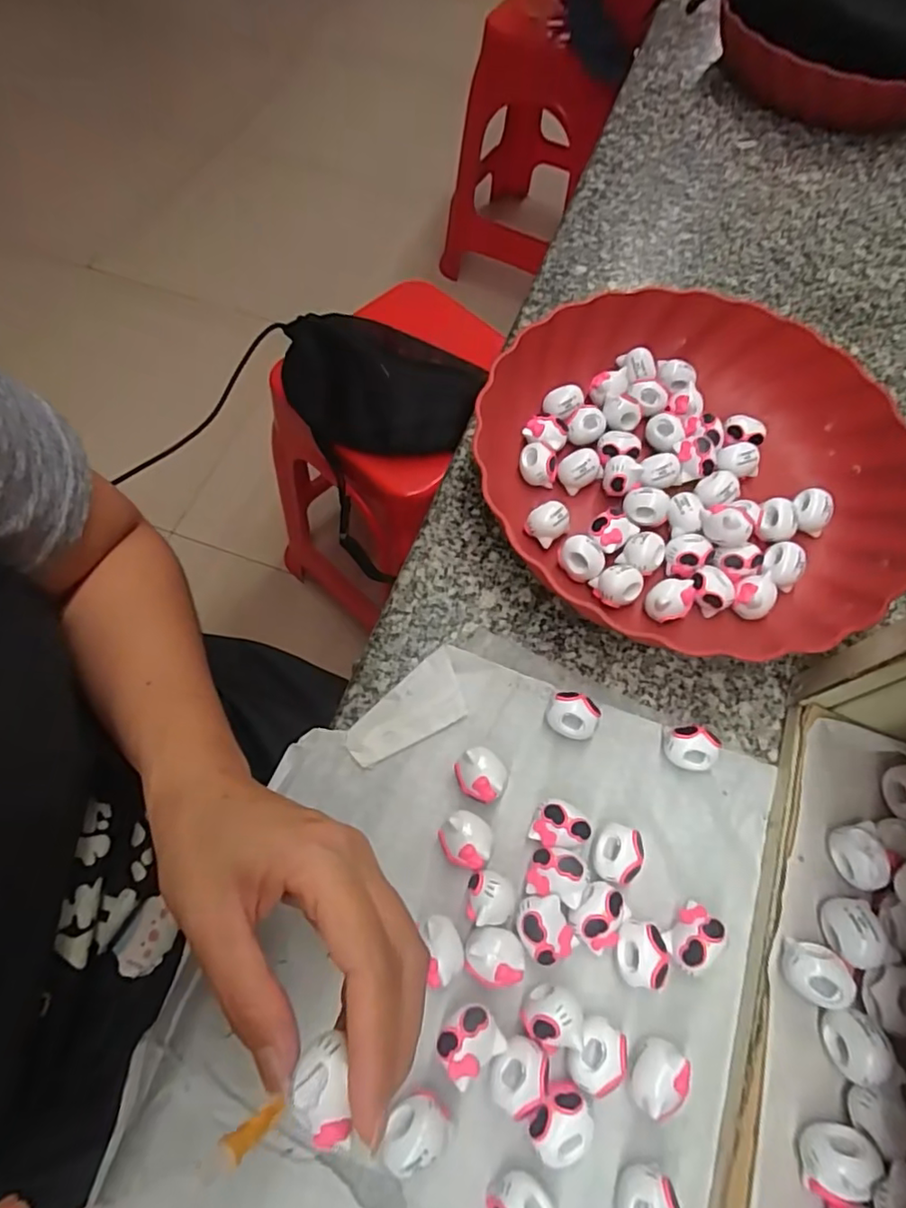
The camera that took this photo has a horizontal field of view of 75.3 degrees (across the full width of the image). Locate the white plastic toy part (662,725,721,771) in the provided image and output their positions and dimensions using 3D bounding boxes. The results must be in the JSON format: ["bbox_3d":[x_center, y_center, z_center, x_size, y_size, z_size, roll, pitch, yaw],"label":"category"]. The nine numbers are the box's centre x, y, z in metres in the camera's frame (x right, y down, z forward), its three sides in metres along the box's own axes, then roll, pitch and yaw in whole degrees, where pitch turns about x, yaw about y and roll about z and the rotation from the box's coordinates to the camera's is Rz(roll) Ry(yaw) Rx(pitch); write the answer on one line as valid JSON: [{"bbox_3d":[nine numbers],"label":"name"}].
[{"bbox_3d":[0.116,0.071,0.288,0.023,0.021,0.018,7,65,1],"label":"white plastic toy part"}]

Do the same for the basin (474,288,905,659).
[{"bbox_3d":[0.138,-0.081,0.347,0.238,0.051,0.235,1,65,-2],"label":"basin"}]

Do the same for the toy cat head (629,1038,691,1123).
[{"bbox_3d":[0.082,0.189,0.234,0.024,0.020,0.021,-41,73,-19],"label":"toy cat head"}]

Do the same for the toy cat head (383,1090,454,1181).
[{"bbox_3d":[-0.013,0.204,0.224,0.024,0.019,0.025,1,65,-2],"label":"toy cat head"}]

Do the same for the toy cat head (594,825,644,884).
[{"bbox_3d":[0.074,0.114,0.267,0.020,0.017,0.024,8,65,1],"label":"toy cat head"}]

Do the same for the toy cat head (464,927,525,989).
[{"bbox_3d":[0.017,0.150,0.250,0.024,0.019,0.021,7,65,1],"label":"toy cat head"}]

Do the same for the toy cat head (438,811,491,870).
[{"bbox_3d":[0.006,0.109,0.268,0.021,0.019,0.023,1,65,-2],"label":"toy cat head"}]

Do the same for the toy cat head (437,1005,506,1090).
[{"bbox_3d":[0.006,0.175,0.236,0.024,0.020,0.021,-35,71,-17],"label":"toy cat head"}]

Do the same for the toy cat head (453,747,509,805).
[{"bbox_3d":[0.013,0.082,0.280,0.025,0.019,0.022,26,67,10],"label":"toy cat head"}]

